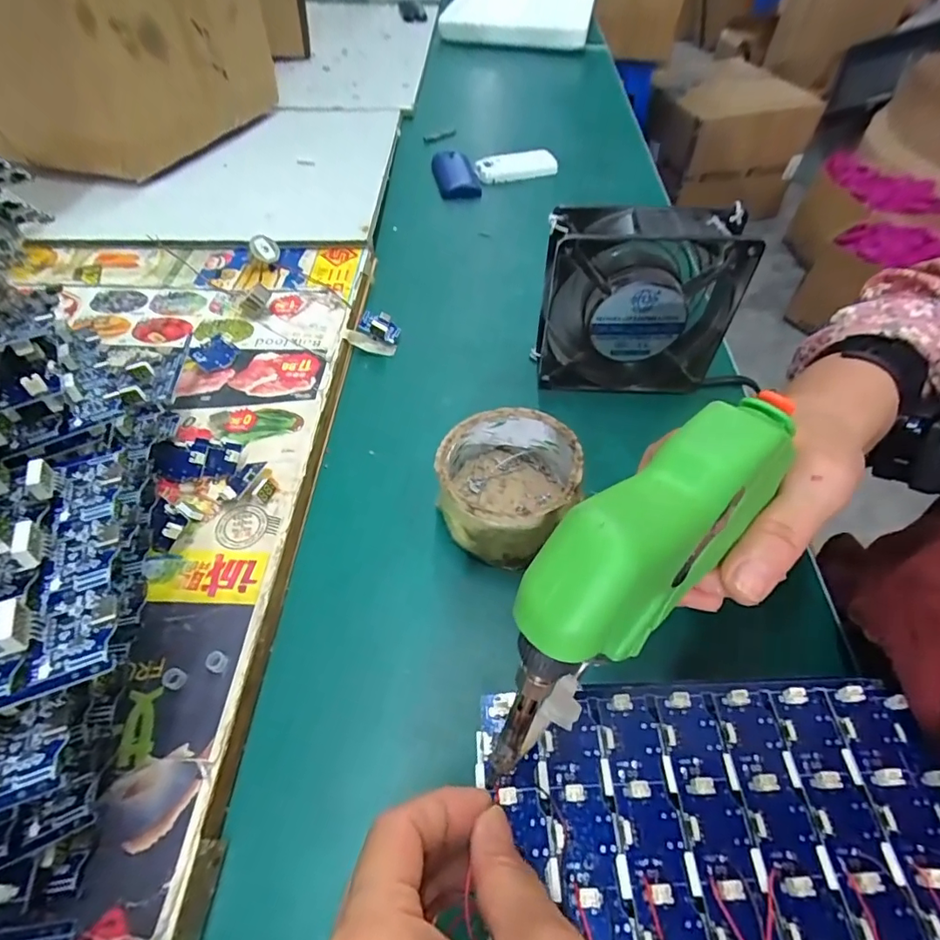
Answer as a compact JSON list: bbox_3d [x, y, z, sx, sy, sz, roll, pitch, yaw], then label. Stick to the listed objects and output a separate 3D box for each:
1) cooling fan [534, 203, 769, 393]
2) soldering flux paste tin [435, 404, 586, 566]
[{"bbox_3d":[0.116,-0.109,0.356,0.134,0.128,0.043,2,53,2],"label":"cooling fan"},{"bbox_3d":[0.022,0.011,0.308,0.077,0.053,0.083,0,53,0],"label":"soldering flux paste tin"}]

